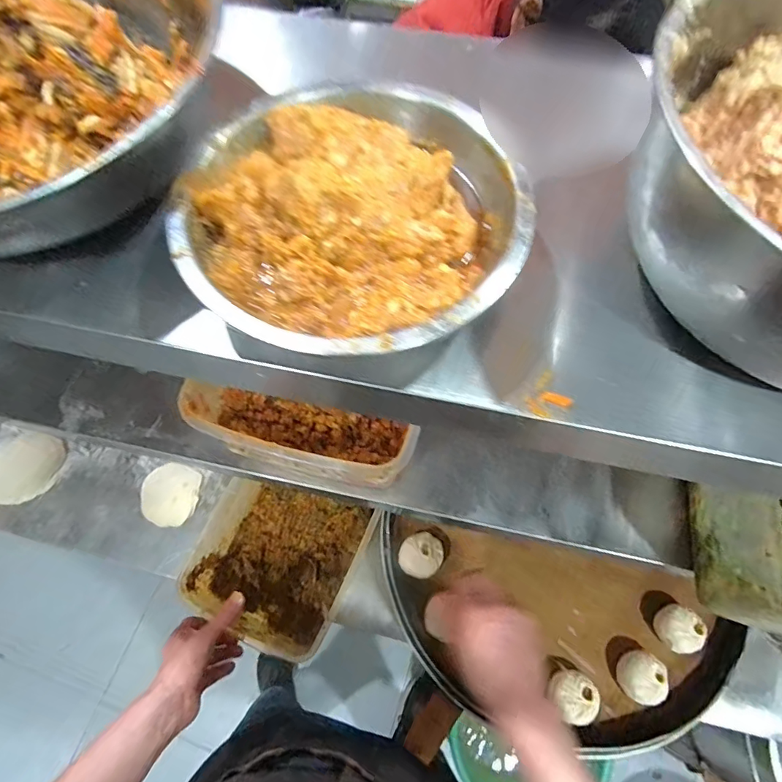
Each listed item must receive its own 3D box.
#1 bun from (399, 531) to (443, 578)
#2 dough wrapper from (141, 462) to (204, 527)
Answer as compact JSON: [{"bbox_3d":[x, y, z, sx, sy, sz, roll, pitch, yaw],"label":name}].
[{"bbox_3d":[0.042,0.226,0.655,0.056,0.029,0.060,26,68,11],"label":"bun"},{"bbox_3d":[-0.358,0.169,0.770,0.088,0.008,0.097,5,72,-2],"label":"dough wrapper"}]

